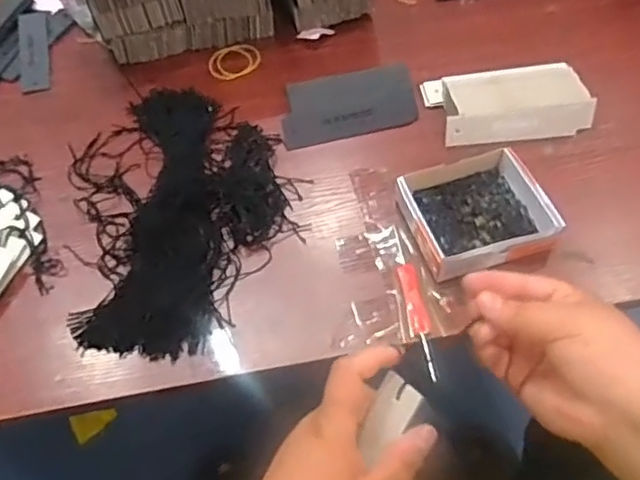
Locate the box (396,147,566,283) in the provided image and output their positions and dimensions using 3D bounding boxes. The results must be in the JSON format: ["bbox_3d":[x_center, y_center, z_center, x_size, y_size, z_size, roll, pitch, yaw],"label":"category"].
[{"bbox_3d":[0.135,-0.028,0.558,0.113,0.032,0.114,-15,61,-7],"label":"box"}]

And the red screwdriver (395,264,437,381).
[{"bbox_3d":[0.080,0.065,0.519,0.016,0.014,0.104,-7,61,-2],"label":"red screwdriver"}]

